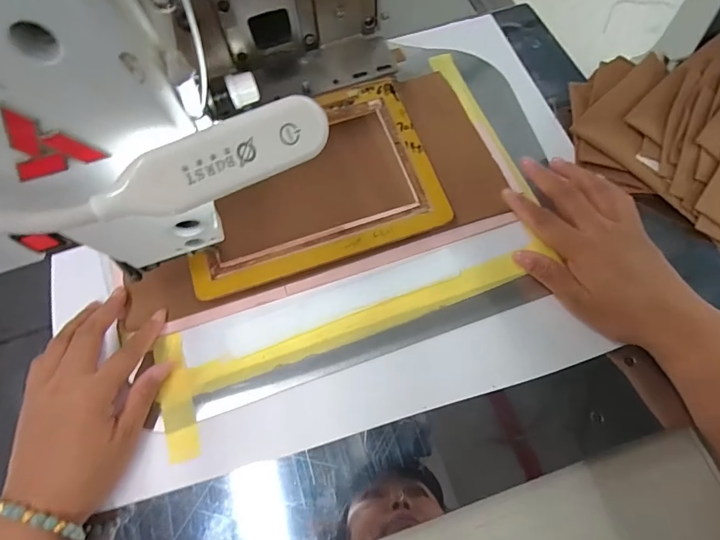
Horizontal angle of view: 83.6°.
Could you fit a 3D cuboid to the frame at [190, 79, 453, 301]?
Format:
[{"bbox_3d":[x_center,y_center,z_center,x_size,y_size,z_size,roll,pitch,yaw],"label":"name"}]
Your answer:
[{"bbox_3d":[-0.050,-0.083,0.368,0.226,0.012,0.167,-17,70,-6],"label":"frame"}]

